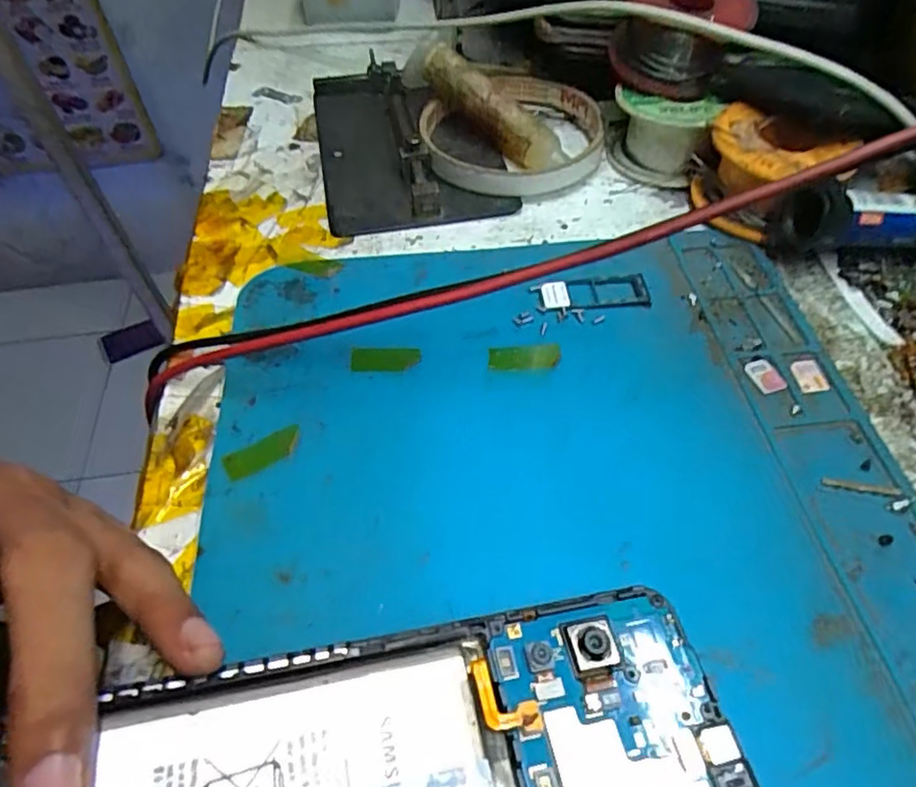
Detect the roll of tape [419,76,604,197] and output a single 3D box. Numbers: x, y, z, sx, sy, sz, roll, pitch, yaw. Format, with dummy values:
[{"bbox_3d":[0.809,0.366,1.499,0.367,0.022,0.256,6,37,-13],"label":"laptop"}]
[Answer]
[{"bbox_3d":[0.025,-0.117,0.276,0.081,0.014,0.080,-1,52,1],"label":"roll of tape"}]

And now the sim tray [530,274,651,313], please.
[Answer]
[{"bbox_3d":[0.047,-0.037,0.221,0.040,0.004,0.017,-4,52,-2],"label":"sim tray"}]

